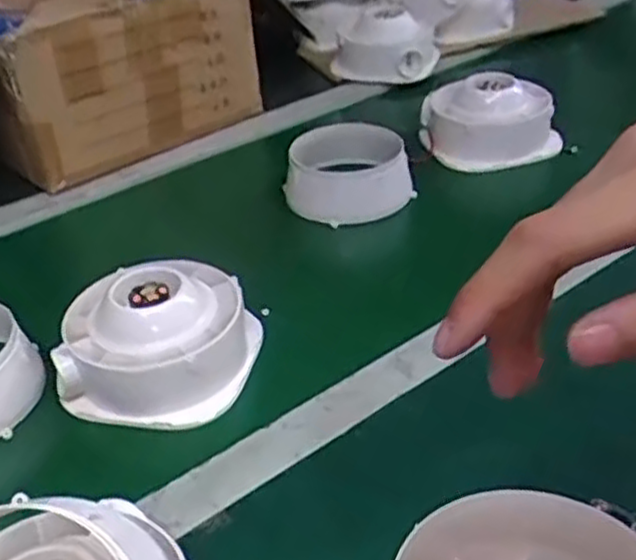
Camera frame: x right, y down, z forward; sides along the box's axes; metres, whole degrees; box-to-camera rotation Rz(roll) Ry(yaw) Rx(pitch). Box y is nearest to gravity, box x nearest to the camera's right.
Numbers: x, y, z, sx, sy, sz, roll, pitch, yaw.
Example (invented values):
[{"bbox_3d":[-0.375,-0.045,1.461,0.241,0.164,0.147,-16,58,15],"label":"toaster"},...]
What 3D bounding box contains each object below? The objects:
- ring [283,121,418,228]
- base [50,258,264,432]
[{"bbox_3d":[0.030,-0.114,0.788,0.126,0.071,0.126,-4,35,3],"label":"ring"},{"bbox_3d":[-0.119,0.036,0.568,0.134,0.063,0.123,-4,35,3],"label":"base"}]

